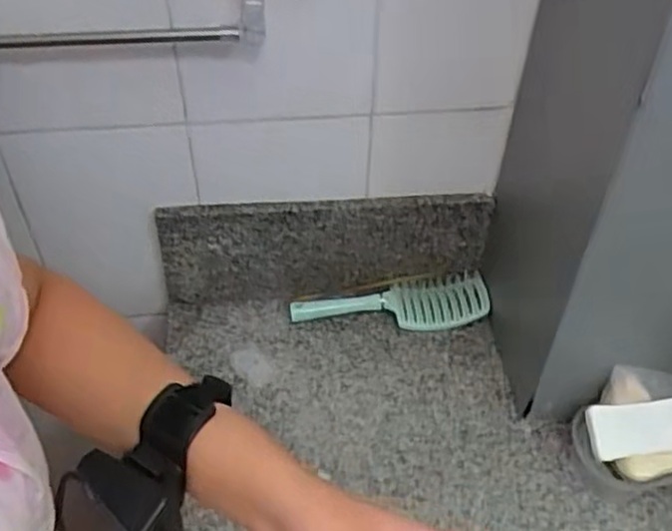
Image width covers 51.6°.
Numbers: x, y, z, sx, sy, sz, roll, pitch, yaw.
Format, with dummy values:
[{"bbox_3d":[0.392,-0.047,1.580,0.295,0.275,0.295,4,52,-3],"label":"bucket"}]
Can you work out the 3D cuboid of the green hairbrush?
[{"bbox_3d":[0.073,0.057,0.873,0.245,0.035,0.068,-10,46,-12],"label":"green hairbrush"}]

